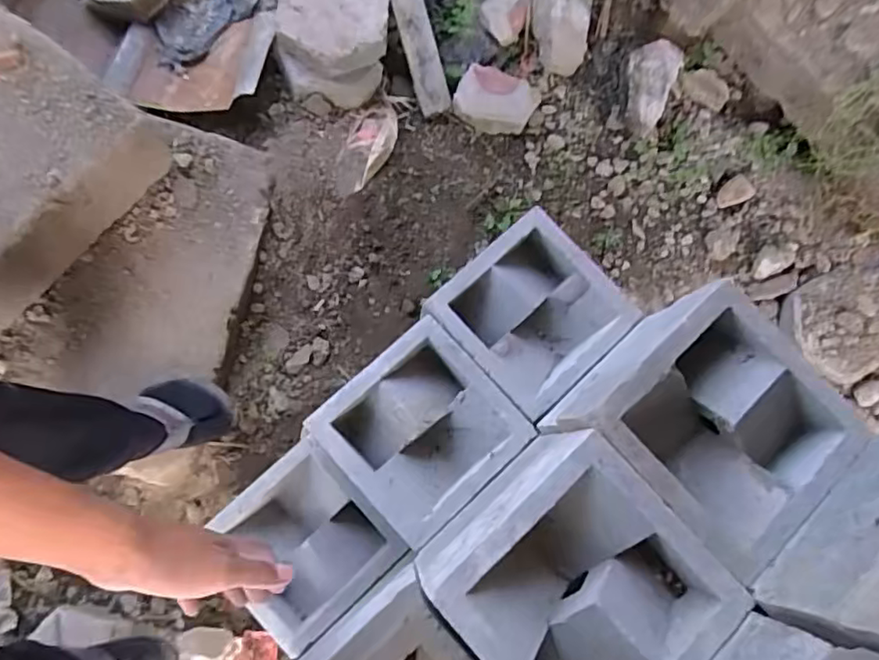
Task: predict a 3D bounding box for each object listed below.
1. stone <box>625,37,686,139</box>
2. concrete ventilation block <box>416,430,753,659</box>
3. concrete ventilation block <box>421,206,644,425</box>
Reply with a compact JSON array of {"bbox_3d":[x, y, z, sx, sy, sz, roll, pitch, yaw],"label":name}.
[{"bbox_3d":[0.411,-0.488,1.210,0.105,0.067,0.175,23,76,4],"label":"stone"},{"bbox_3d":[0.119,0.226,0.537,0.207,0.085,0.213,-43,84,-11],"label":"concrete ventilation block"},{"bbox_3d":[0.119,-0.023,0.804,0.212,0.103,0.185,-42,84,-11],"label":"concrete ventilation block"}]

